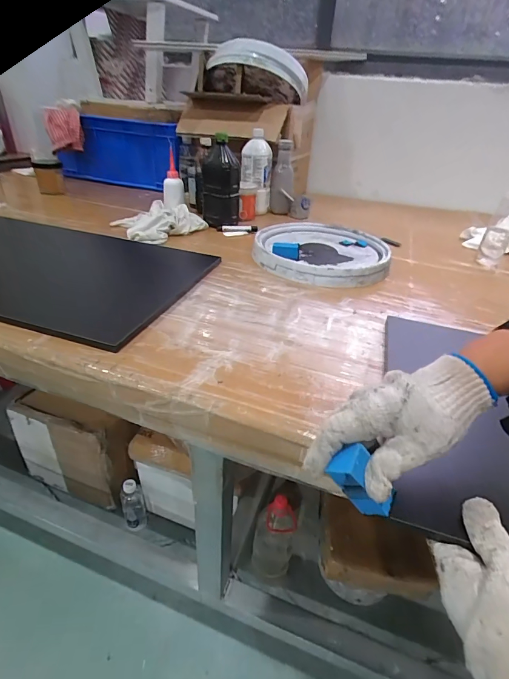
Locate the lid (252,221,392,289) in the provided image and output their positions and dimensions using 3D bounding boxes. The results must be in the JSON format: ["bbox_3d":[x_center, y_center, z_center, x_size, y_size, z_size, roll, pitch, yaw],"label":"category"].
[{"bbox_3d":[0.151,-0.207,0.821,0.285,0.039,0.318,12,33,12],"label":"lid"}]

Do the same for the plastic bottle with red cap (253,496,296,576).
[{"bbox_3d":[0.051,0.474,0.899,0.095,0.272,0.091,6,33,3],"label":"plastic bottle with red cap"}]

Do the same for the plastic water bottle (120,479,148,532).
[{"bbox_3d":[-0.351,0.472,1.050,0.065,0.193,0.080,-10,38,-23],"label":"plastic water bottle"}]

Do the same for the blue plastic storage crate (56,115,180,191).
[{"bbox_3d":[-0.491,-0.673,1.308,0.475,0.209,0.091,8,33,5],"label":"blue plastic storage crate"}]

